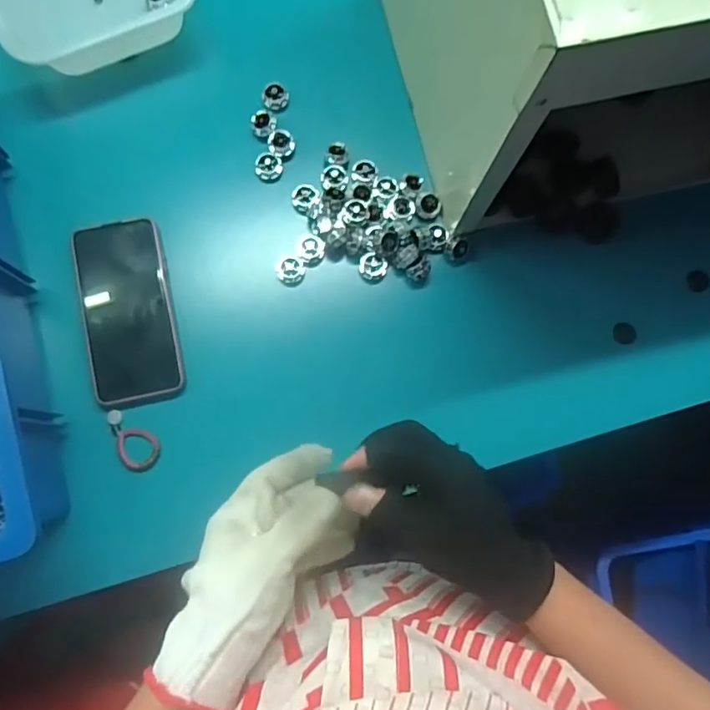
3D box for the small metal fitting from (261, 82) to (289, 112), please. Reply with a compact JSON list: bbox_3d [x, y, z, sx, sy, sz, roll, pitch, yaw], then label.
[{"bbox_3d":[-0.080,-0.261,0.566,0.025,0.009,0.033,-17,83,-5],"label":"small metal fitting"}]

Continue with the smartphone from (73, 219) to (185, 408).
[{"bbox_3d":[-0.208,-0.042,0.514,0.078,0.007,0.168,-13,83,-5],"label":"smartphone"}]

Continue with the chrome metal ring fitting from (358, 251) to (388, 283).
[{"bbox_3d":[0.016,-0.084,0.540,0.023,0.013,0.027,-40,86,-8],"label":"chrome metal ring fitting"}]

